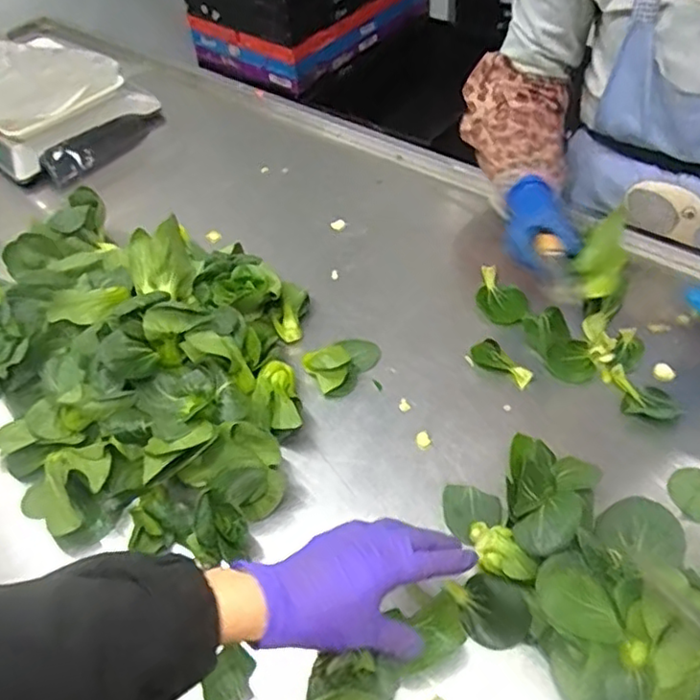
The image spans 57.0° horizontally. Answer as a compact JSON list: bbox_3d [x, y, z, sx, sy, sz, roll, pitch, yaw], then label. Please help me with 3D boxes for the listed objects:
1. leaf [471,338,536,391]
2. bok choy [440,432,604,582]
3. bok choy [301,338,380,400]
[{"bbox_3d":[0.172,0.013,0.731,0.076,0.014,0.031,35,62,30],"label":"leaf"},{"bbox_3d":[0.158,0.138,0.589,0.132,0.055,0.113,-29,53,-17],"label":"bok choy"},{"bbox_3d":[-0.007,0.010,0.742,0.056,0.034,0.089,35,62,30],"label":"bok choy"}]

